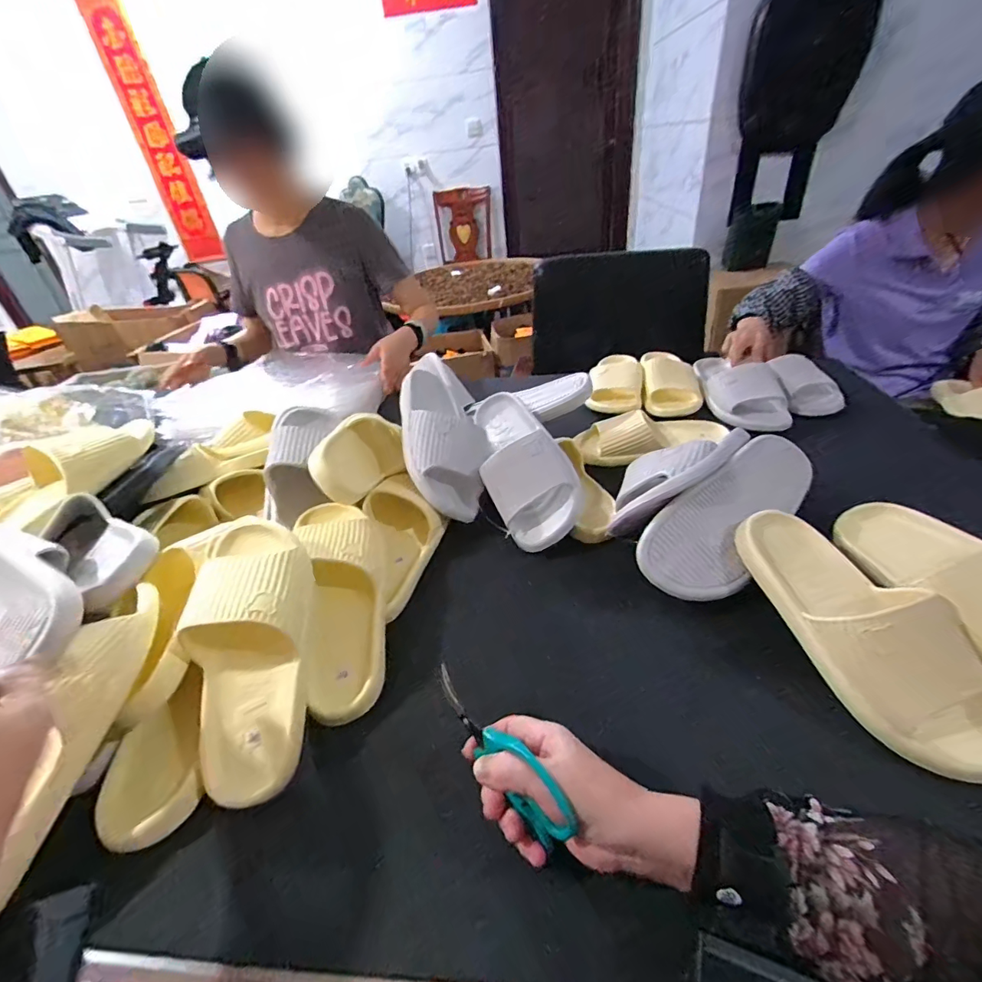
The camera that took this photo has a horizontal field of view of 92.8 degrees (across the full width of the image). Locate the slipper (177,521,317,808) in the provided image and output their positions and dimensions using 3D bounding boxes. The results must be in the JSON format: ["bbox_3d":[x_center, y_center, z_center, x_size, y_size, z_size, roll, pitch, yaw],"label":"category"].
[{"bbox_3d":[-0.212,0.135,0.414,0.098,0.064,0.231,-8,71,-2],"label":"slipper"}]

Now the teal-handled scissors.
[{"bbox_3d":[0.001,0.189,0.350,0.018,0.051,0.150,-30,41,-27],"label":"teal-handled scissors"}]

